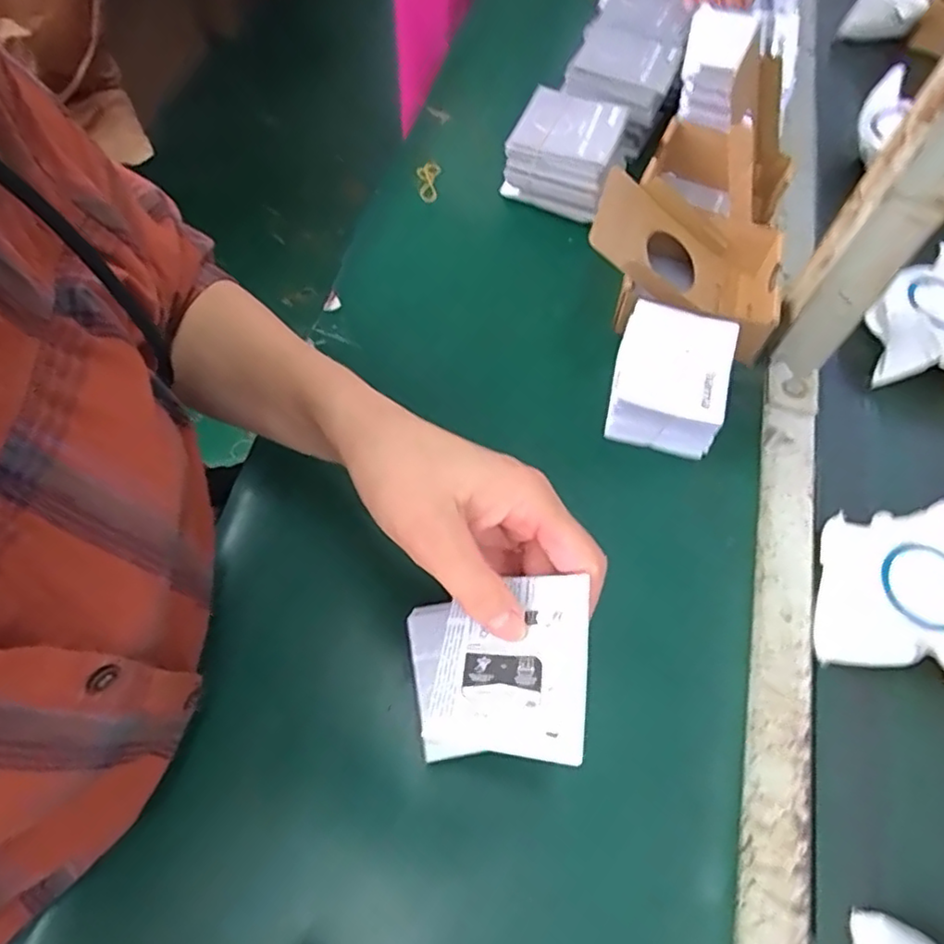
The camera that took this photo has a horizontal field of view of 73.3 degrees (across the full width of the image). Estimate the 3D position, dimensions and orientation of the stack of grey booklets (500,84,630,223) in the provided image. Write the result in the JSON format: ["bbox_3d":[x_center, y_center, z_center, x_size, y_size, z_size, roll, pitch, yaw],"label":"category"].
[{"bbox_3d":[0.080,-0.279,0.556,0.088,0.051,0.100,17,63,7],"label":"stack of grey booklets"}]

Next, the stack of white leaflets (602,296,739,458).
[{"bbox_3d":[0.138,-0.065,0.450,0.074,0.066,0.076,13,62,5],"label":"stack of white leaflets"}]

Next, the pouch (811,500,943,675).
[{"bbox_3d":[0.264,0.075,0.397,0.083,0.020,0.100,0,64,29],"label":"pouch"}]

